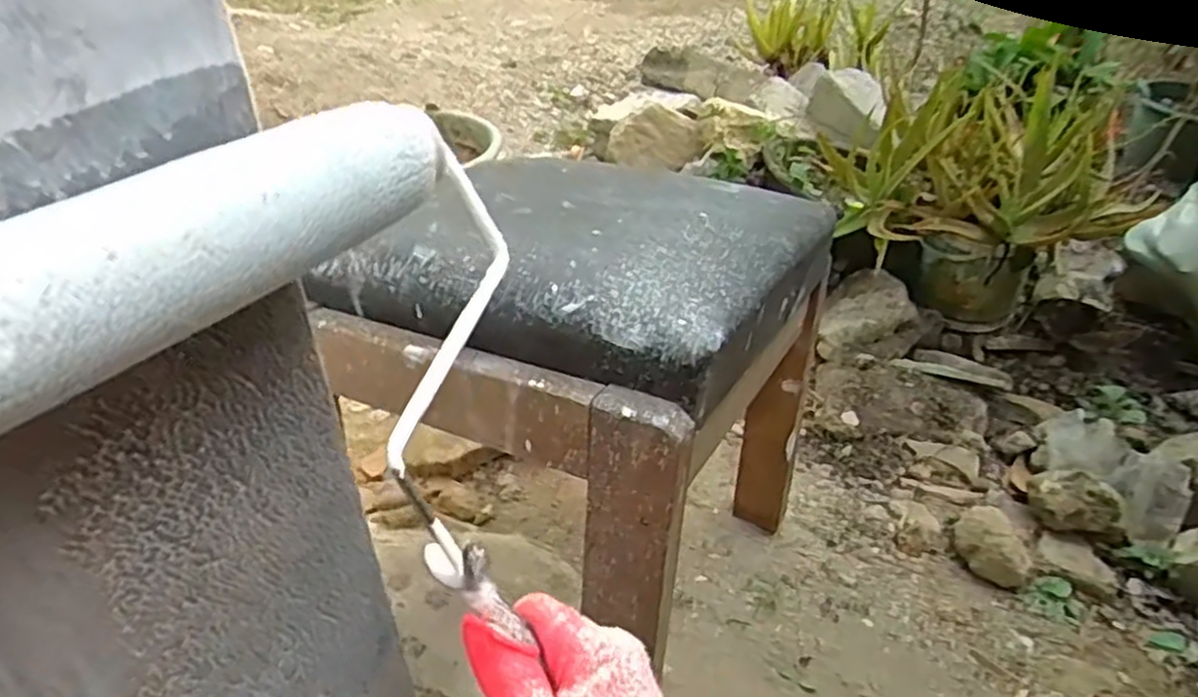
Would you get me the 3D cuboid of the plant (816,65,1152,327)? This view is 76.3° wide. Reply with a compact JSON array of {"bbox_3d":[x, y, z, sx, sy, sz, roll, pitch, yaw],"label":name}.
[{"bbox_3d":[0.616,-0.226,1.273,0.404,0.351,0.363,-8,35,-11],"label":"plant"}]

